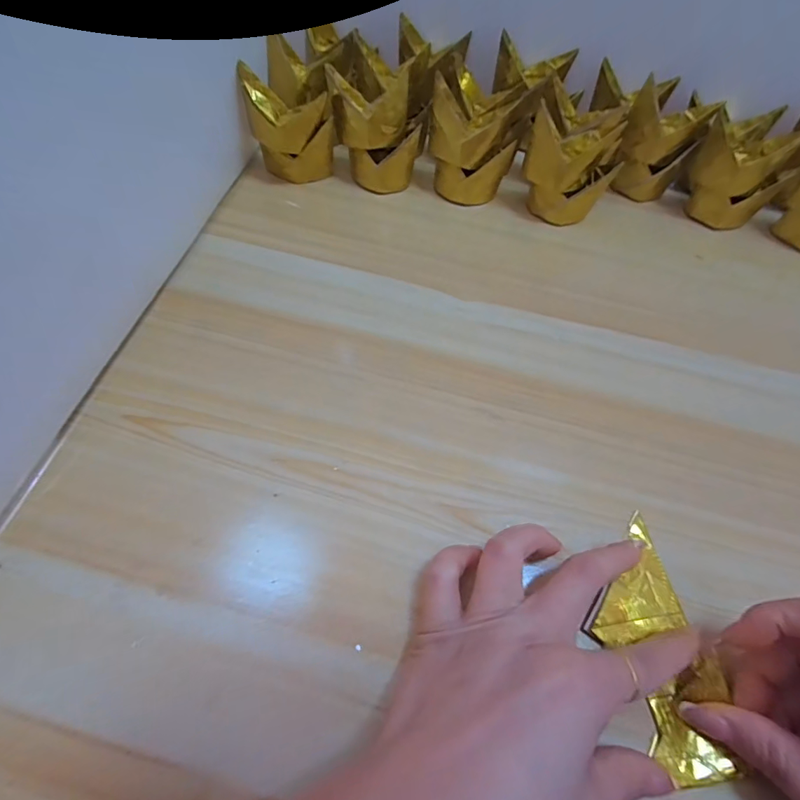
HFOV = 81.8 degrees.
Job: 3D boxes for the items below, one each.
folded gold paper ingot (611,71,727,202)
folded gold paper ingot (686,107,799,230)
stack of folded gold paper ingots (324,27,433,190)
[{"bbox_3d":[0.190,-0.189,0.348,0.051,0.064,0.044,-3,60,-6],"label":"folded gold paper ingot"},{"bbox_3d":[0.256,-0.172,0.345,0.066,0.067,0.060,-34,67,-21],"label":"folded gold paper ingot"},{"bbox_3d":[-0.017,-0.203,0.340,0.068,0.067,0.068,9,59,1],"label":"stack of folded gold paper ingots"}]

